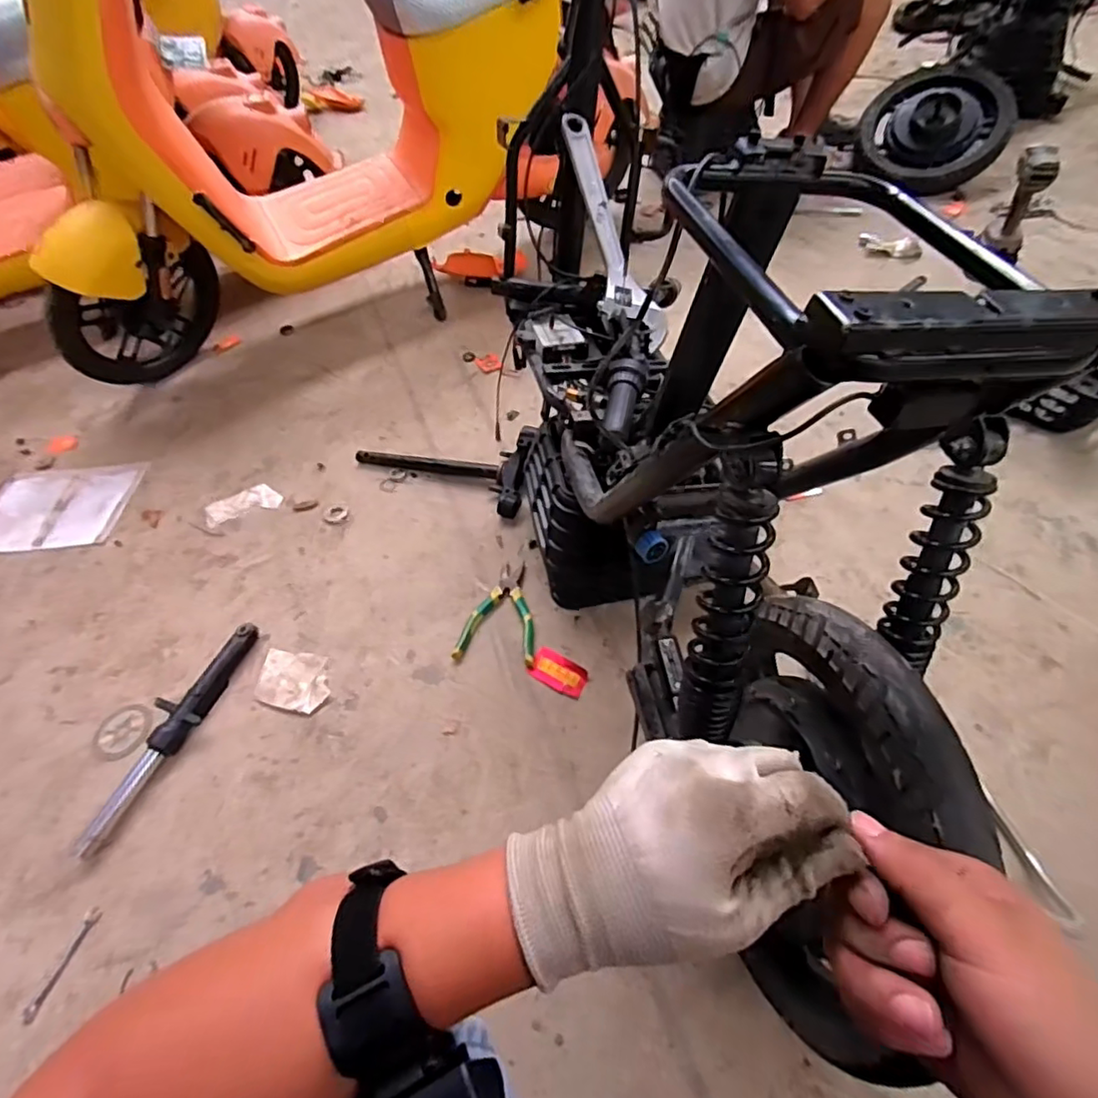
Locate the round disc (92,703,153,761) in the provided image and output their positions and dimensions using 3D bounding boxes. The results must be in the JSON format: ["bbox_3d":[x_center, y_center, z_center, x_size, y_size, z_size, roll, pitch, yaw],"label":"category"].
[{"bbox_3d":[-0.661,0.281,0.929,0.095,0.007,0.085,18,60,25],"label":"round disc"}]

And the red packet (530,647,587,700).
[{"bbox_3d":[0.015,0.184,0.903,0.092,0.005,0.053,22,59,23],"label":"red packet"}]

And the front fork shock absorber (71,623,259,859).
[{"bbox_3d":[-0.565,0.270,0.908,0.060,0.038,0.369,14,56,19],"label":"front fork shock absorber"}]

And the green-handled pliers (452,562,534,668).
[{"bbox_3d":[-0.075,0.100,0.975,0.121,0.012,0.185,1,53,10],"label":"green-handled pliers"}]

